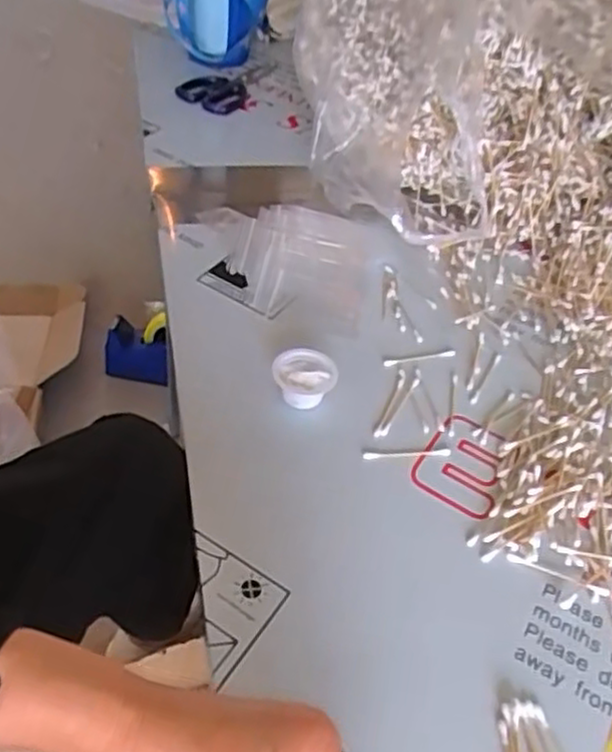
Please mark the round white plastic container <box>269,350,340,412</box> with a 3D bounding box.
[{"bbox_3d":[-0.002,0.003,0.620,0.046,0.029,0.051,-32,58,-34],"label":"round white plastic container"}]

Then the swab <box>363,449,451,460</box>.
[{"bbox_3d":[0.084,0.064,0.594,0.074,0.004,0.009,-1,45,-8],"label":"swab"}]

